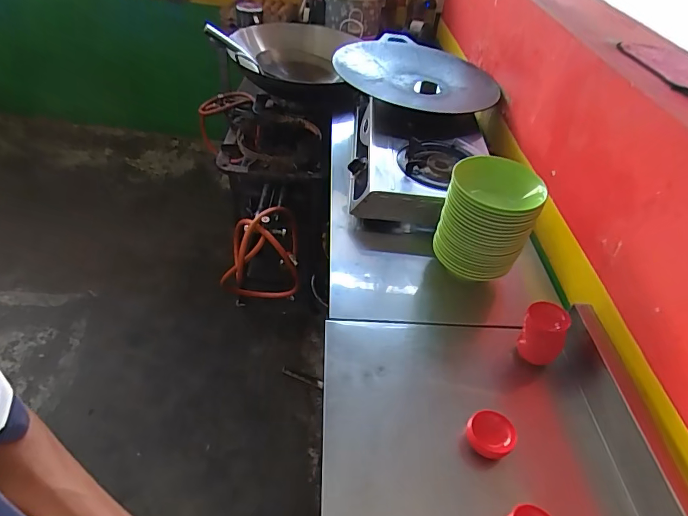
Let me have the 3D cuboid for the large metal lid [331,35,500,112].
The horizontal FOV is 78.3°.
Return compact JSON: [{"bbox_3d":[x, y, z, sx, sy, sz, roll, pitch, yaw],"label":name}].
[{"bbox_3d":[0.234,-0.610,1.451,0.504,0.112,0.554,-22,51,-26],"label":"large metal lid"}]

